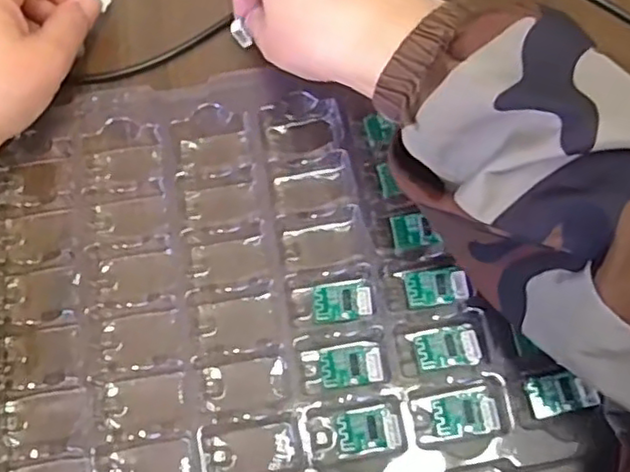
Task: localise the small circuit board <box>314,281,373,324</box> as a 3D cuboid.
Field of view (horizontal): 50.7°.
[{"bbox_3d":[0.013,0.030,0.310,0.026,0.009,0.018,-4,70,-1],"label":"small circuit board"}]

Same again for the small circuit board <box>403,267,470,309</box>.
[{"bbox_3d":[0.057,0.024,0.313,0.029,0.004,0.018,-9,71,18],"label":"small circuit board"}]

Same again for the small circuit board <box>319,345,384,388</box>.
[{"bbox_3d":[0.017,0.058,0.302,0.028,0.006,0.018,-9,70,12],"label":"small circuit board"}]

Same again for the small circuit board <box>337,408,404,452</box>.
[{"bbox_3d":[0.024,0.085,0.292,0.027,0.004,0.017,-4,70,-1],"label":"small circuit board"}]

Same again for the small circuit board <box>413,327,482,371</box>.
[{"bbox_3d":[0.060,0.051,0.303,0.028,0.005,0.018,-4,70,-1],"label":"small circuit board"}]

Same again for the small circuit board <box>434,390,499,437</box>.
[{"bbox_3d":[0.066,0.078,0.294,0.028,0.004,0.018,-11,62,16],"label":"small circuit board"}]

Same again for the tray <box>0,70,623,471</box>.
[{"bbox_3d":[-0.030,0.015,0.316,0.246,0.019,0.208,-10,71,-3],"label":"tray"}]

